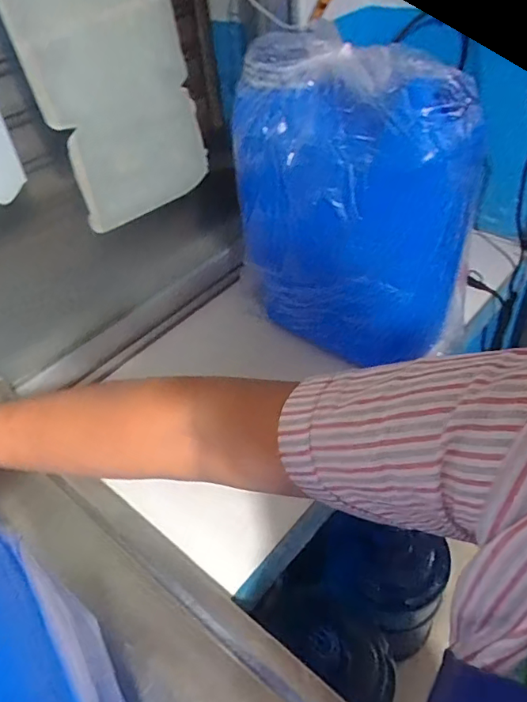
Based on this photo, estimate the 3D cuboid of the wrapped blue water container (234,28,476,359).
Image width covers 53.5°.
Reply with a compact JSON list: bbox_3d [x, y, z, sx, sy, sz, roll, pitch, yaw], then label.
[{"bbox_3d":[0.113,-0.192,0.745,0.146,0.394,0.308,-33,49,-25],"label":"wrapped blue water container"}]

